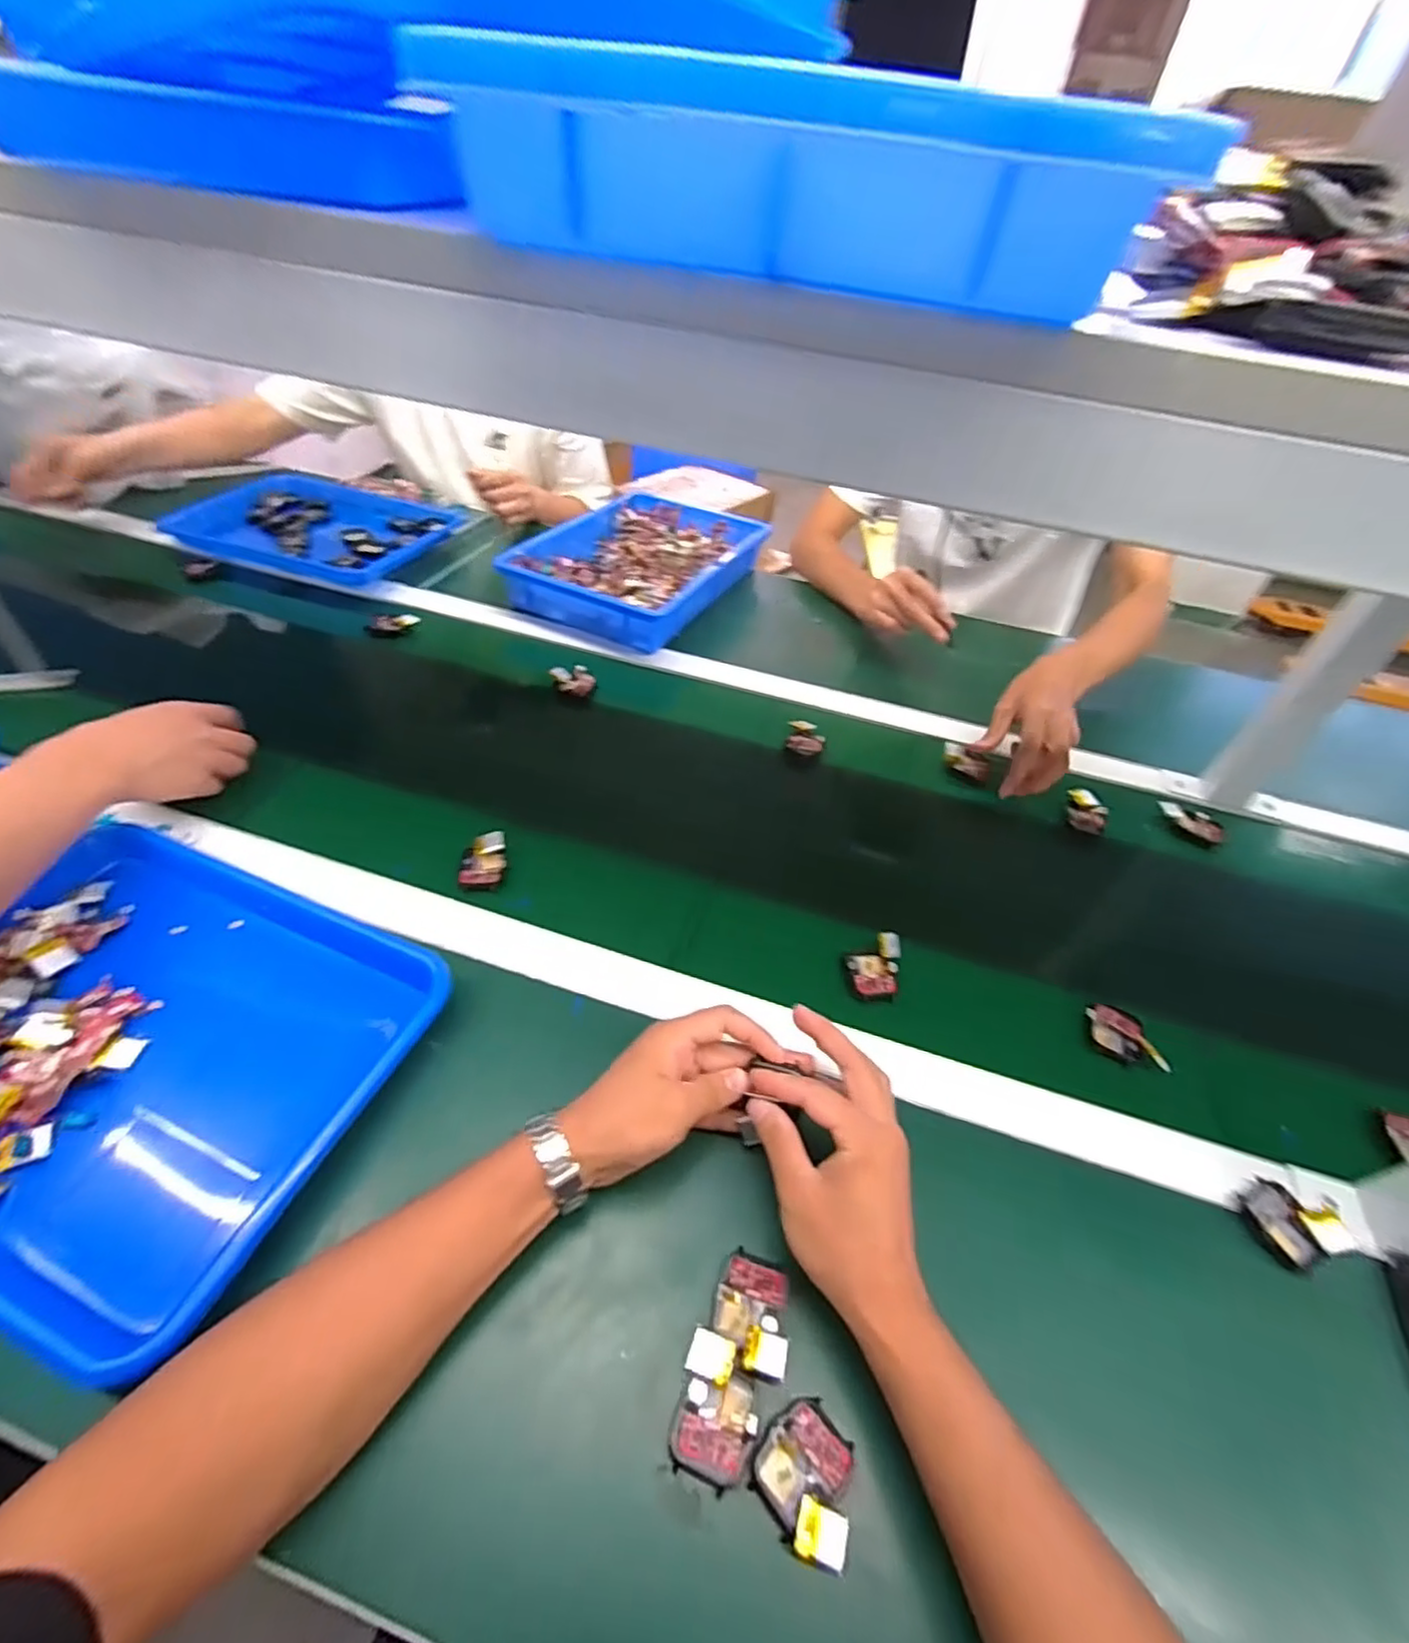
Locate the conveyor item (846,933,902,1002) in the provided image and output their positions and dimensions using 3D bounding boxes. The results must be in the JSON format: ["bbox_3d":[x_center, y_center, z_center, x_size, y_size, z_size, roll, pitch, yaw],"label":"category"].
[{"bbox_3d":[0.136,0.115,0.526,0.041,0.016,0.057,12,46,6],"label":"conveyor item"}]

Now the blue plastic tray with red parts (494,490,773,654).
[{"bbox_3d":[-0.089,-0.364,0.943,0.248,0.077,0.372,25,49,18],"label":"blue plastic tray with red parts"}]

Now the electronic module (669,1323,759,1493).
[{"bbox_3d":[0.006,0.294,0.329,0.039,0.016,0.054,14,47,9],"label":"electronic module"}]

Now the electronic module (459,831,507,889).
[{"bbox_3d":[-0.190,0.034,0.565,0.036,0.020,0.056,-3,46,-8],"label":"electronic module"}]

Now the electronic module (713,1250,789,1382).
[{"bbox_3d":[0.027,0.268,0.358,0.040,0.013,0.052,14,46,8],"label":"electronic module"}]

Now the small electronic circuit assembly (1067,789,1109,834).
[{"bbox_3d":[0.399,-0.012,0.685,0.039,0.019,0.058,18,47,12],"label":"small electronic circuit assembly"}]

